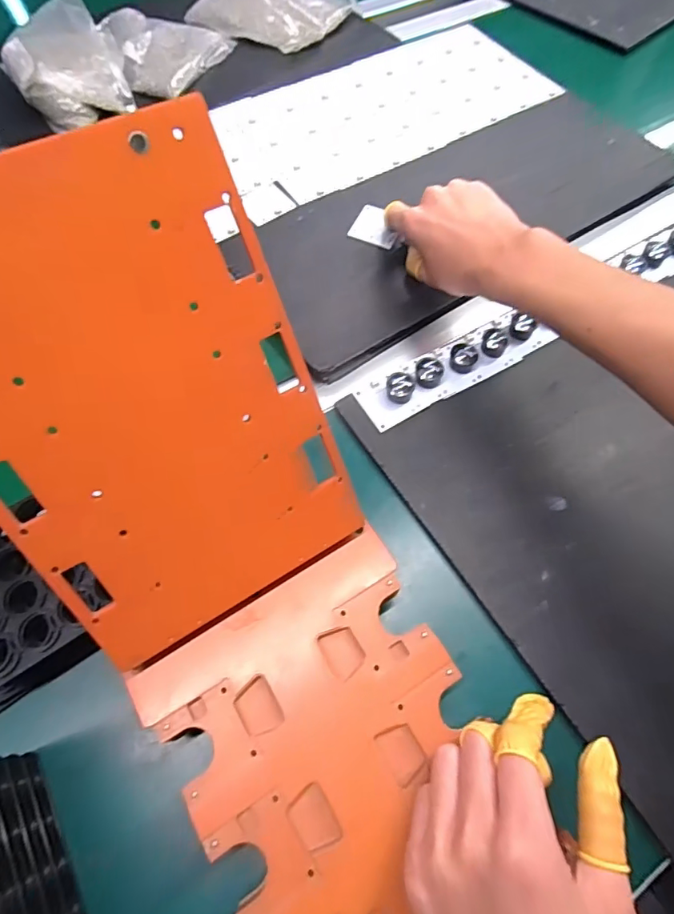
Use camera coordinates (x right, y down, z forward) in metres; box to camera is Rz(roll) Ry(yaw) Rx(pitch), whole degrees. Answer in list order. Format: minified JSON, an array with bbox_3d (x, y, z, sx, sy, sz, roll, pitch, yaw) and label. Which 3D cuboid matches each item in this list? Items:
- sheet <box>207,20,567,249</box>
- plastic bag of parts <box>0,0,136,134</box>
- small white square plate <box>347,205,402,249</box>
[{"bbox_3d":[0.030,-0.389,0.559,0.449,0.007,0.180,-31,70,-15],"label":"sheet"},{"bbox_3d":[-0.306,-0.444,0.554,0.122,0.053,0.161,-25,66,-13],"label":"plastic bag of parts"},{"bbox_3d":[0.040,-0.223,0.478,0.046,0.004,0.041,25,76,13],"label":"small white square plate"}]

